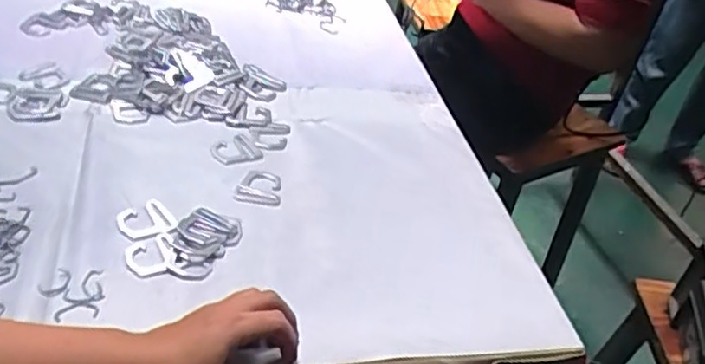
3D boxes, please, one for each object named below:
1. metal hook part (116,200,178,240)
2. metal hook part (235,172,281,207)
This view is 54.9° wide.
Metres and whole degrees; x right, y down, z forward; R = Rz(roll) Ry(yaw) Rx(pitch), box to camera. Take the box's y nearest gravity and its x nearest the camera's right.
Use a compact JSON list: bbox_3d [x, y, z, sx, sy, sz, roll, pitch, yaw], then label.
[{"bbox_3d":[-0.203,0.041,0.668,0.048,0.009,0.050,7,37,-5],"label":"metal hook part"},{"bbox_3d":[-0.101,0.007,0.741,0.047,0.007,0.055,7,37,-5],"label":"metal hook part"}]

